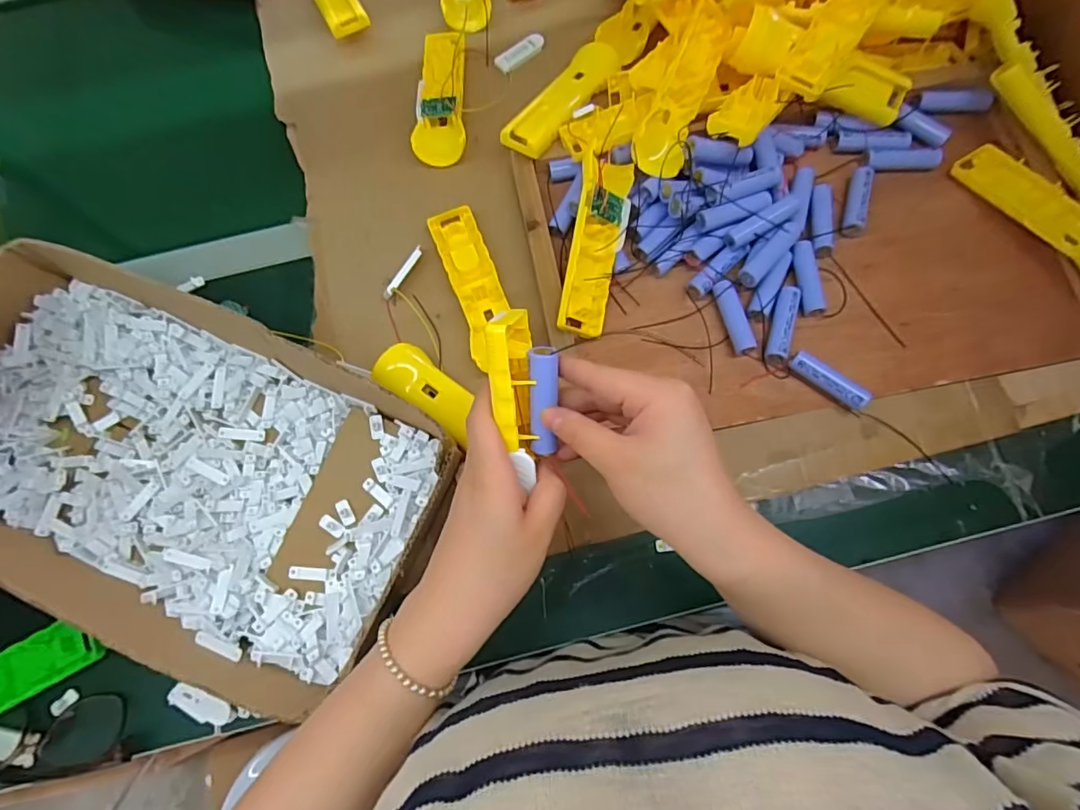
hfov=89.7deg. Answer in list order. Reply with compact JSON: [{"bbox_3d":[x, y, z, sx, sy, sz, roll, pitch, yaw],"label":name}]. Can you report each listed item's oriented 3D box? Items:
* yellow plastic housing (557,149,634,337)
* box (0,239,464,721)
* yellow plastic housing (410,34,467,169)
[{"bbox_3d":[0.047,-0.136,0.465,0.039,0.027,0.150,11,90,4],"label":"yellow plastic housing"},{"bbox_3d":[-0.289,0.045,0.436,0.417,0.072,0.235,24,76,7],"label":"box"},{"bbox_3d":[-0.098,-0.313,0.549,0.048,0.024,0.157,0,74,1],"label":"yellow plastic housing"}]

